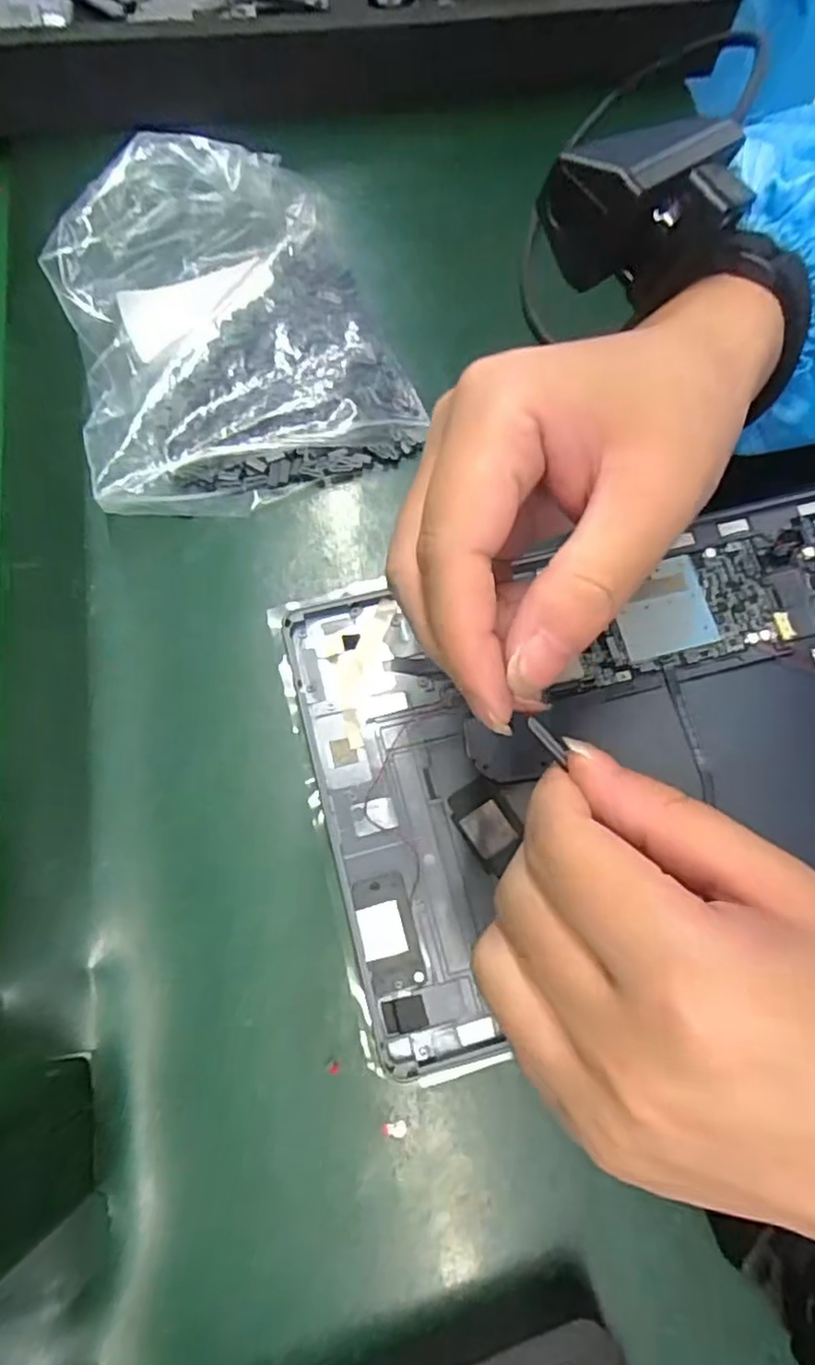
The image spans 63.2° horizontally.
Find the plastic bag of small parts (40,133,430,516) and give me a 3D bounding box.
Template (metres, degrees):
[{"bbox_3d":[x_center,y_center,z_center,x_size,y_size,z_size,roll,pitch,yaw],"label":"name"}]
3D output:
[{"bbox_3d":[-0.083,-0.167,0.305,0.145,0.054,0.168,-16,73,-8],"label":"plastic bag of small parts"}]

